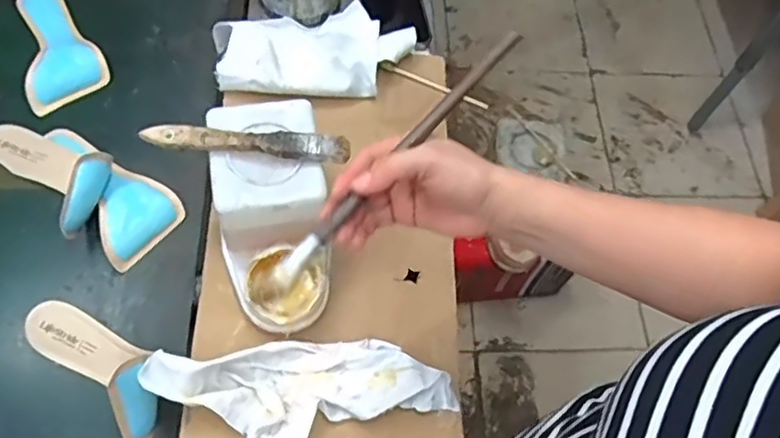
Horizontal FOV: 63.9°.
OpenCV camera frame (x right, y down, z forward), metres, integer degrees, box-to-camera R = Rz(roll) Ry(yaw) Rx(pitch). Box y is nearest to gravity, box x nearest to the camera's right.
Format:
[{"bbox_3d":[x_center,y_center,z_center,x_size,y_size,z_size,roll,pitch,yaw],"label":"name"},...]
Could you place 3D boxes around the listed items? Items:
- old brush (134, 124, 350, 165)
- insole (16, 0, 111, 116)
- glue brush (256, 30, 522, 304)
[{"bbox_3d":[-0.122,-0.068,0.545,0.171,0.024,0.023,5,62,-3],"label":"old brush"},{"bbox_3d":[-0.397,-0.218,0.745,0.088,0.008,0.191,-21,65,-9],"label":"insole"},{"bbox_3d":[0.004,-0.044,0.450,0.014,0.018,0.270,39,78,18],"label":"glue brush"}]

